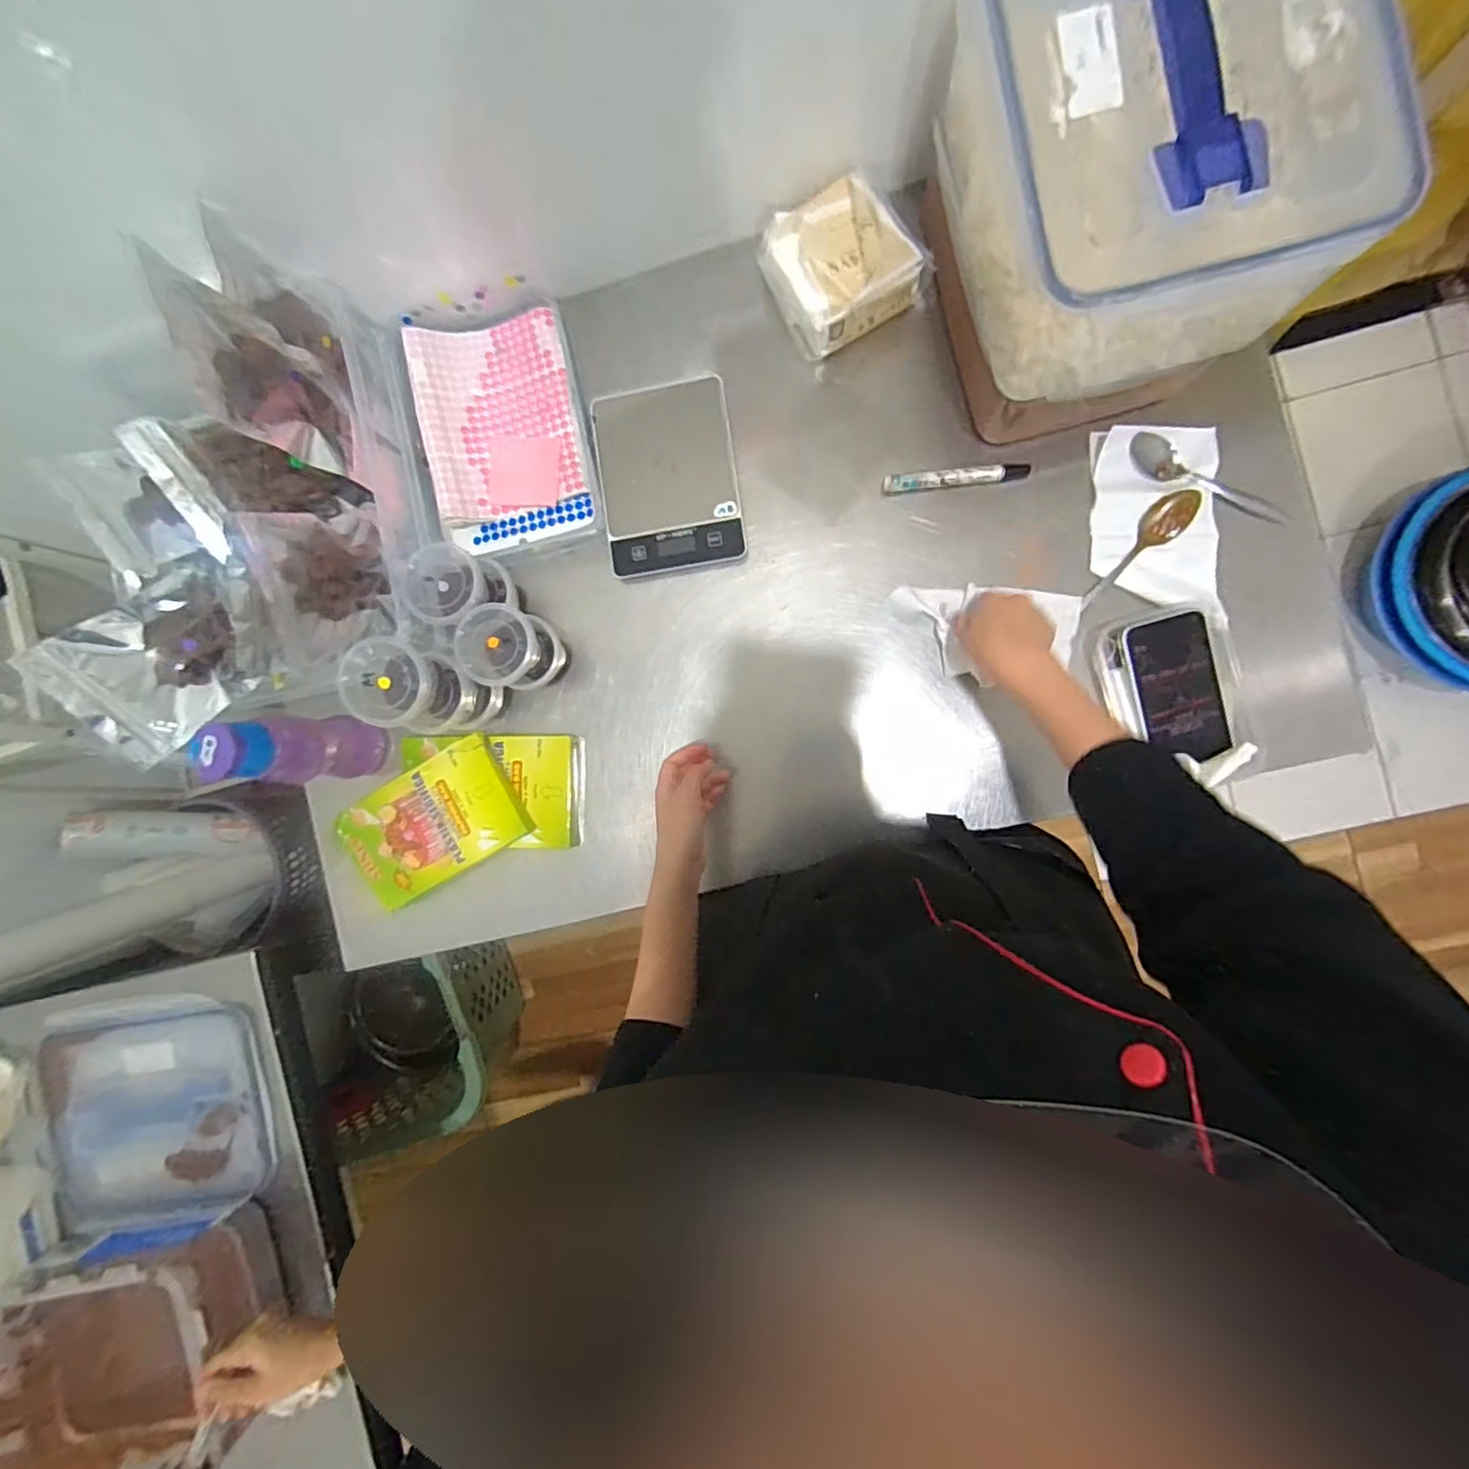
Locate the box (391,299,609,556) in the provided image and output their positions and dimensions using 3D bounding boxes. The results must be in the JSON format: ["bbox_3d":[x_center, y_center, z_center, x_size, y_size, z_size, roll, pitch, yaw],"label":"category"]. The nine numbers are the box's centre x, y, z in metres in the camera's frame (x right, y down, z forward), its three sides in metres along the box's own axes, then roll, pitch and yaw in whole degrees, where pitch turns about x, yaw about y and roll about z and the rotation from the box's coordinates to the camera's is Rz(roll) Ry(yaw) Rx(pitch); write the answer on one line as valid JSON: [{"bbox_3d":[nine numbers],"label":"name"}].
[{"bbox_3d":[-0.253,-0.328,0.670,0.186,0.049,0.243,-12,88,6],"label":"box"}]

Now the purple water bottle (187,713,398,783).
[{"bbox_3d":[-0.425,0.013,0.620,0.053,0.191,0.054,-38,86,4],"label":"purple water bottle"}]

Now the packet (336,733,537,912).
[{"bbox_3d":[-0.325,0.098,0.669,0.188,0.020,0.119,-30,91,3],"label":"packet"}]

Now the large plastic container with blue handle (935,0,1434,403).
[{"bbox_3d":[0.284,-0.418,0.447,0.215,0.153,0.275,-12,88,6],"label":"large plastic container with blue handle"}]

